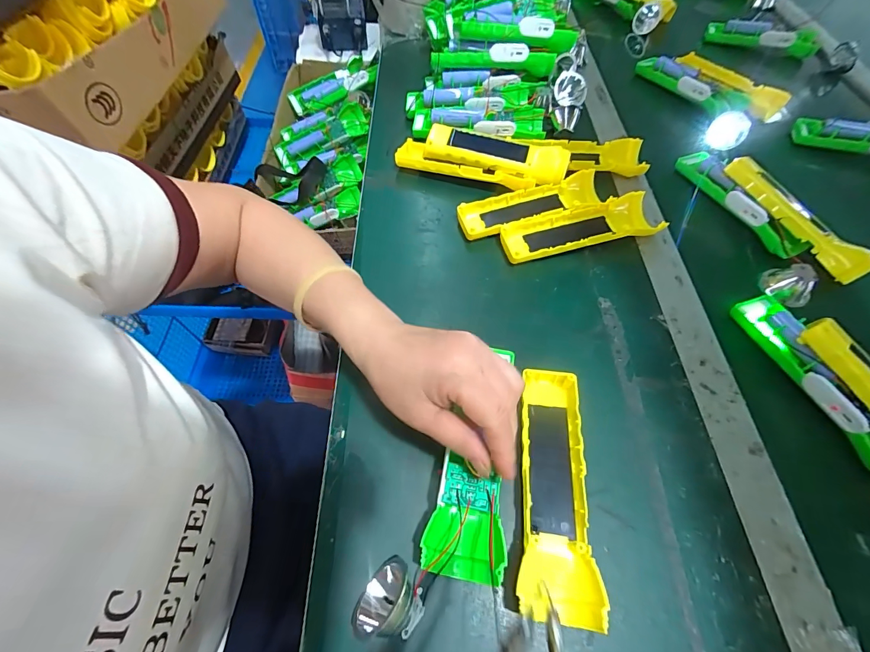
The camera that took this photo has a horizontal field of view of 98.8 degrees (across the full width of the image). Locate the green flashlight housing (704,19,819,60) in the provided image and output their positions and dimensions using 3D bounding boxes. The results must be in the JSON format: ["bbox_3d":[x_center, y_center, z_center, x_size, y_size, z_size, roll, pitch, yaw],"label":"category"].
[{"bbox_3d":[0.552,-0.485,0.633,0.165,0.048,0.026,22,62,12],"label":"green flashlight housing"}]

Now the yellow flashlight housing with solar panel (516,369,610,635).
[{"bbox_3d":[0.083,0.109,0.268,0.047,0.025,0.165,4,60,2],"label":"yellow flashlight housing with solar panel"}]

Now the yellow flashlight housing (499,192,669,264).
[{"bbox_3d":[0.148,-0.099,0.389,0.161,0.027,0.047,-11,60,-8],"label":"yellow flashlight housing"}]

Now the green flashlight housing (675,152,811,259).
[{"bbox_3d":[0.342,-0.146,0.418,0.030,0.023,0.166,-19,62,-11],"label":"green flashlight housing"}]

